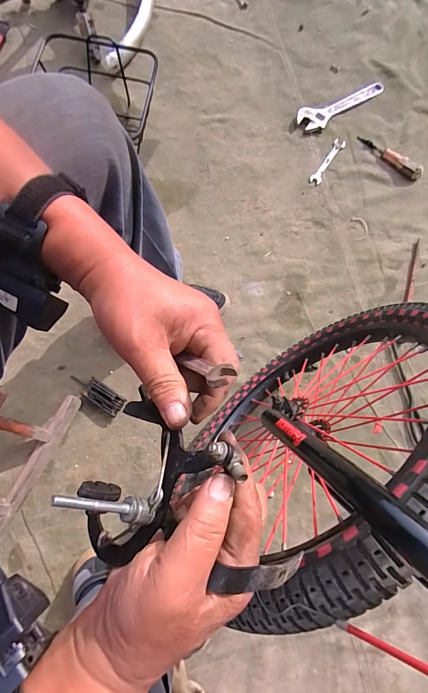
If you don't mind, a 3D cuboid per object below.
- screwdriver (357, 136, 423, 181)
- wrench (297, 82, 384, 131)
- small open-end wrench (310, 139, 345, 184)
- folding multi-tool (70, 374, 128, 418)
[{"bbox_3d":[0.440,-0.477,0.856,0.177,0.026,0.027,41,78,5],"label":"screwdriver"},{"bbox_3d":[0.328,-0.612,0.881,0.248,0.010,0.059,-22,96,-7],"label":"wrench"},{"bbox_3d":[0.285,-0.464,0.862,0.029,0.006,0.140,35,82,-8],"label":"small open-end wrench"},{"bbox_3d":[-0.246,0.096,0.722,0.126,0.028,0.044,33,78,4],"label":"folding multi-tool"}]

